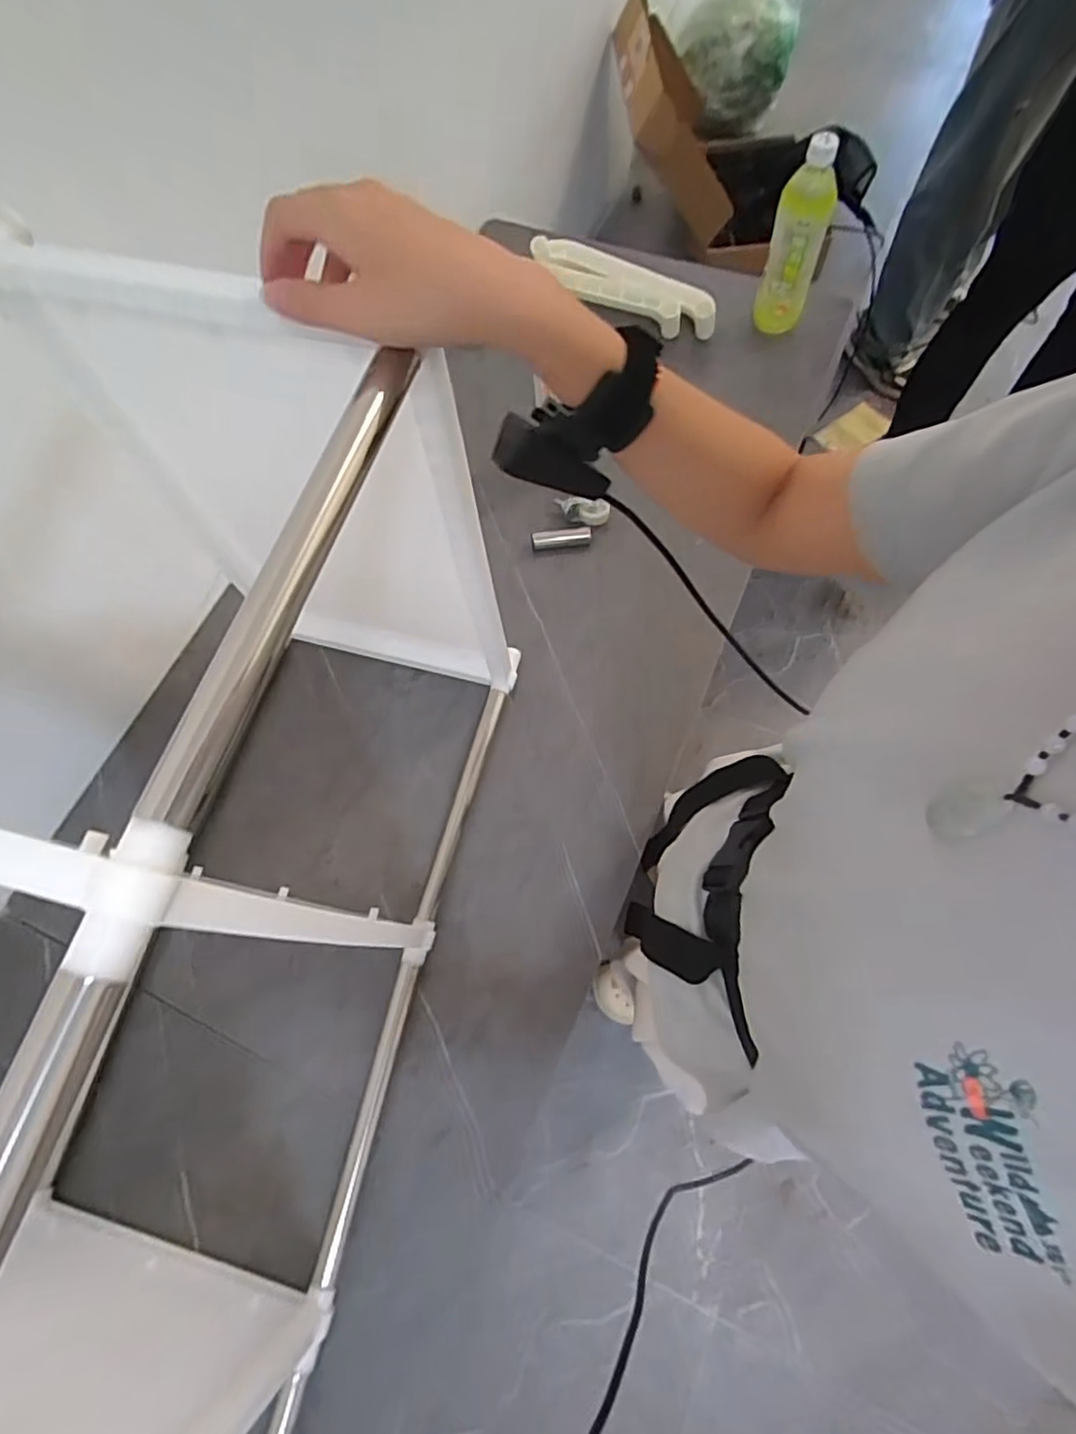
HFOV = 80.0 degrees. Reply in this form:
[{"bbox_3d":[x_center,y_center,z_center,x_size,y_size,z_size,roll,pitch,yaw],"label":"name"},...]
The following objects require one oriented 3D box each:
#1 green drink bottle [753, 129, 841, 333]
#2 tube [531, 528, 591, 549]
[{"bbox_3d":[0.346,-0.632,0.862,0.068,0.219,0.065,18,71,11],"label":"green drink bottle"},{"bbox_3d":[0.030,-0.225,0.807,0.073,0.017,0.017,-2,68,1],"label":"tube"}]

